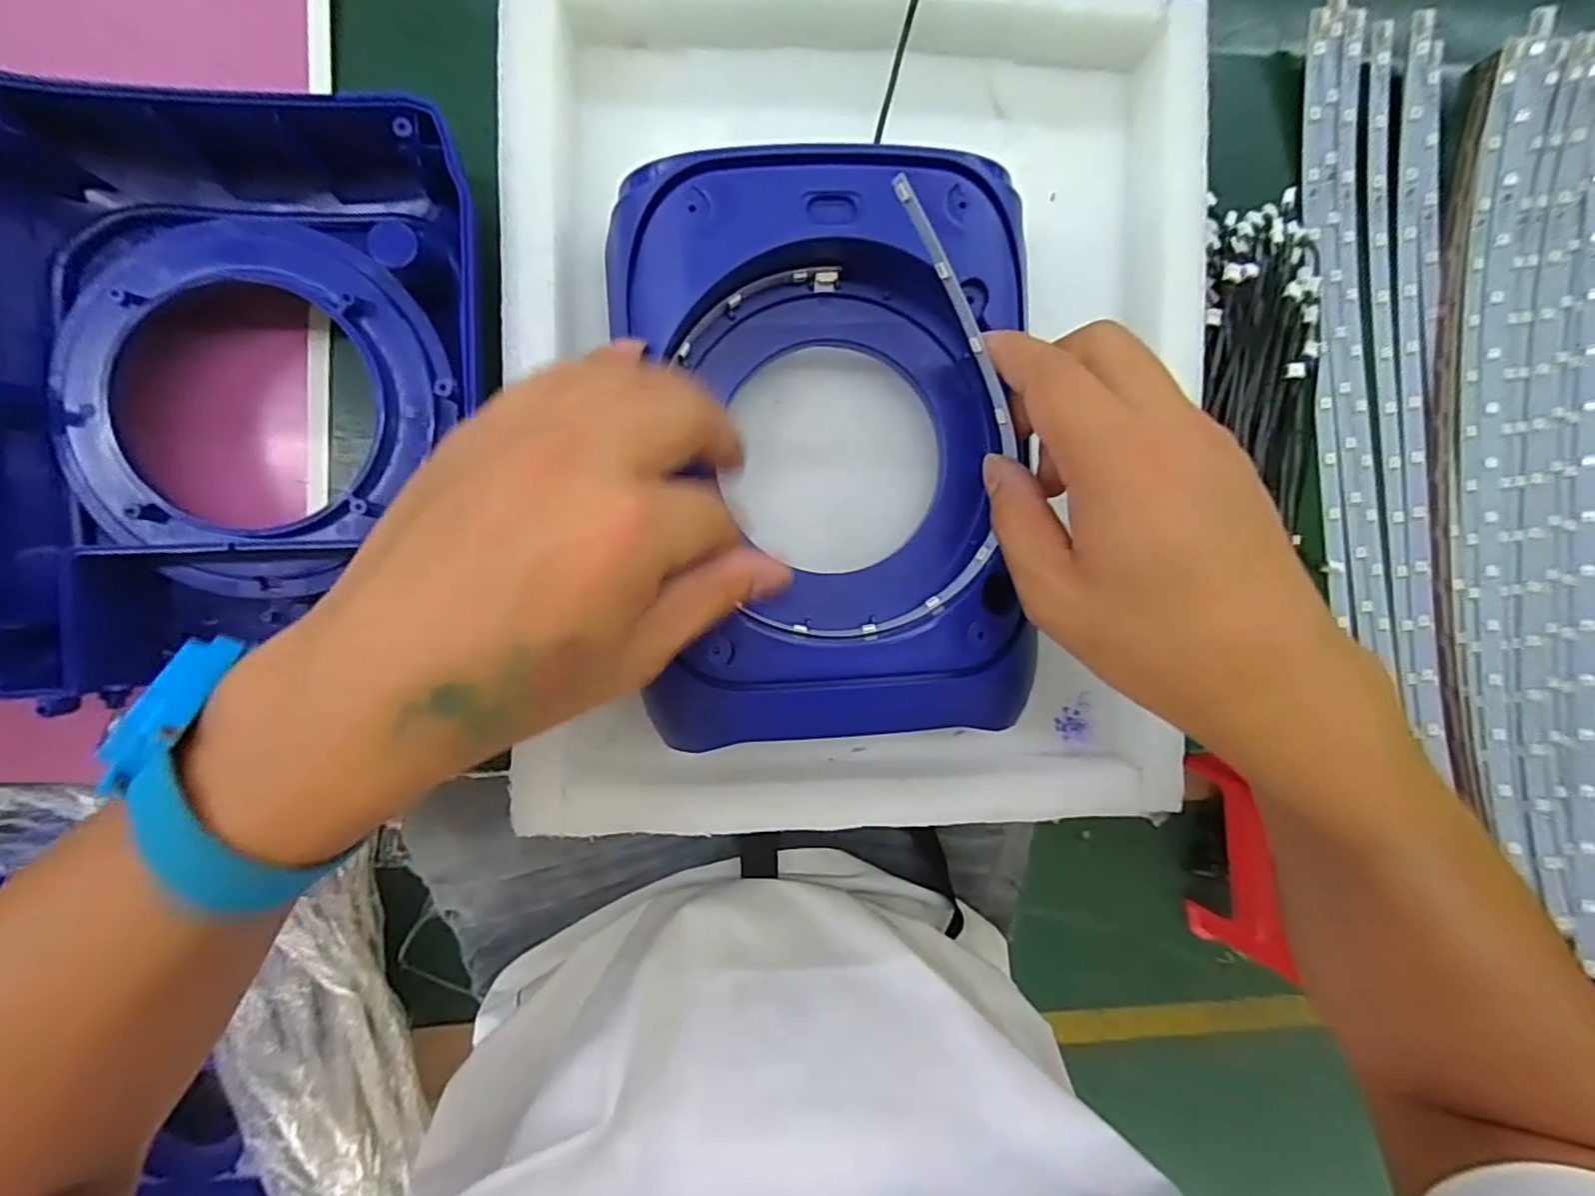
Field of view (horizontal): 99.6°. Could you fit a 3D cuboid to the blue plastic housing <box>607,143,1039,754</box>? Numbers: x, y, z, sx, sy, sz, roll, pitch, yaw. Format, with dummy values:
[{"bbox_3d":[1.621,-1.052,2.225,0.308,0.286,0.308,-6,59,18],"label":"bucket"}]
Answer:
[{"bbox_3d":[0.015,-0.053,0.260,0.154,0.044,0.214,-4,88,-6],"label":"blue plastic housing"}]

